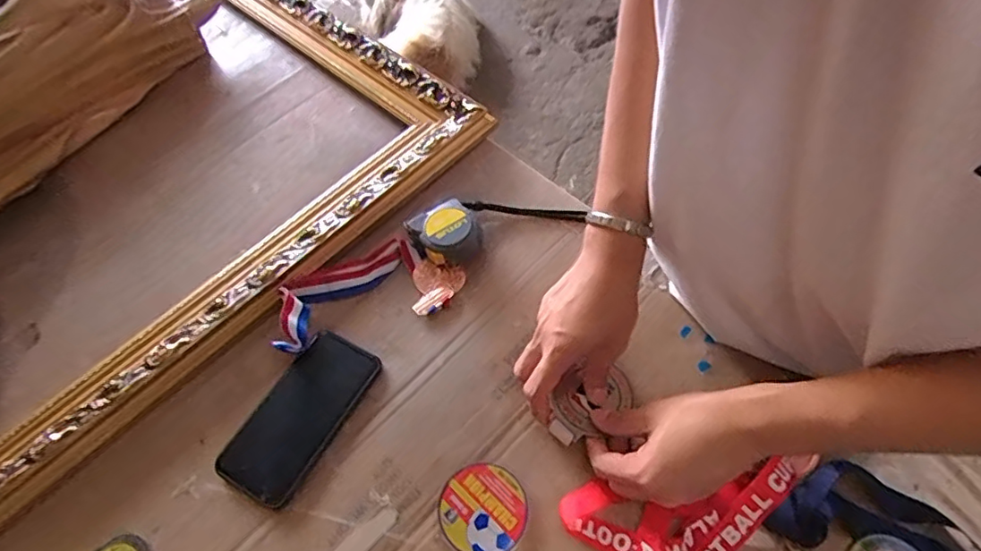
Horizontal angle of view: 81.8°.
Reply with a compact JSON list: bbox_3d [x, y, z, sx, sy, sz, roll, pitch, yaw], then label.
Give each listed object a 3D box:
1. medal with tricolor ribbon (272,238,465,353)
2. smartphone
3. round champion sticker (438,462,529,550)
[{"bbox_3d":[-0.117,0.009,0.552,0.173,0.028,0.086,-16,60,-6],"label":"medal with tricolor ribbon"},{"bbox_3d":[-0.167,0.120,0.499,0.074,0.014,0.149,26,65,17],"label":"smartphone"},{"bbox_3d":[-0.006,0.190,0.458,0.068,0.006,0.070,0,61,0],"label":"round champion sticker"}]

